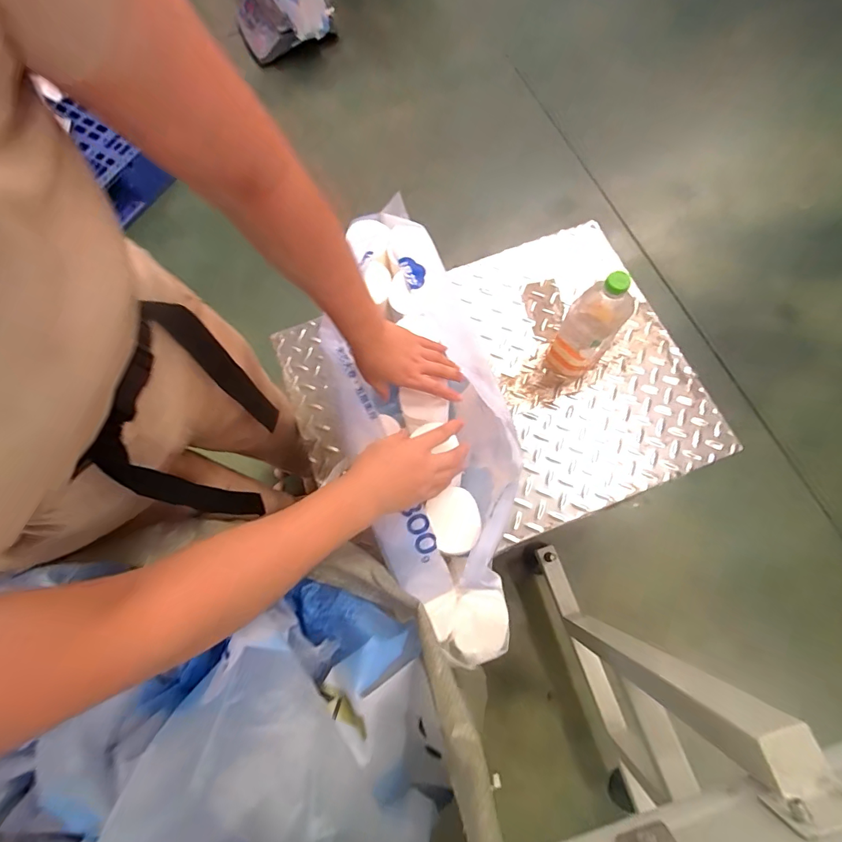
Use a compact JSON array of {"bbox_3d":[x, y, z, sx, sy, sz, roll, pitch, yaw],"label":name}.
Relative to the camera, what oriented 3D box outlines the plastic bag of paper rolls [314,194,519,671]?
[{"bbox_3d":[-0.006,-0.007,0.625,0.225,0.135,0.617,-12,74,-2],"label":"plastic bag of paper rolls"}]

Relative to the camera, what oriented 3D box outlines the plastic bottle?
[{"bbox_3d":[0.250,-0.137,0.654,0.068,0.223,0.082,42,78,14],"label":"plastic bottle"}]

